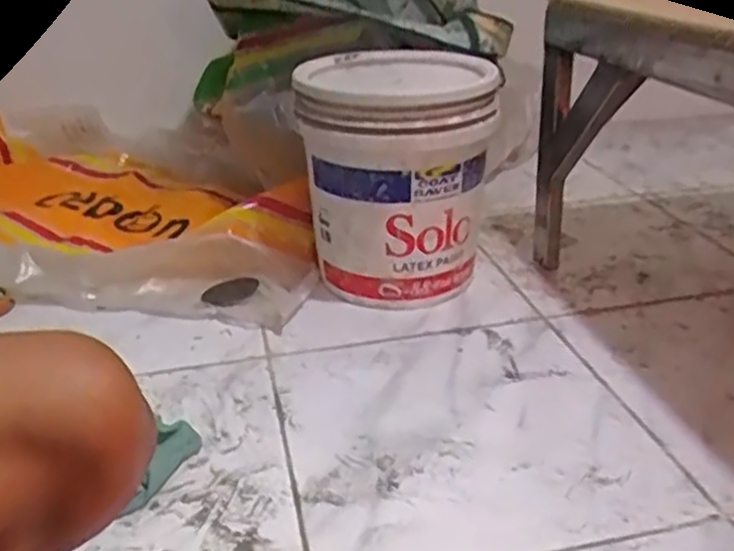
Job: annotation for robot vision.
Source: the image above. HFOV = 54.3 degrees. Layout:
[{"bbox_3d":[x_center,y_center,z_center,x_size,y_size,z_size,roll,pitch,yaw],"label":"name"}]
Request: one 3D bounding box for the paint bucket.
[{"bbox_3d":[0.034,-0.130,1.006,0.234,0.321,0.234,-1,25,0],"label":"paint bucket"}]

